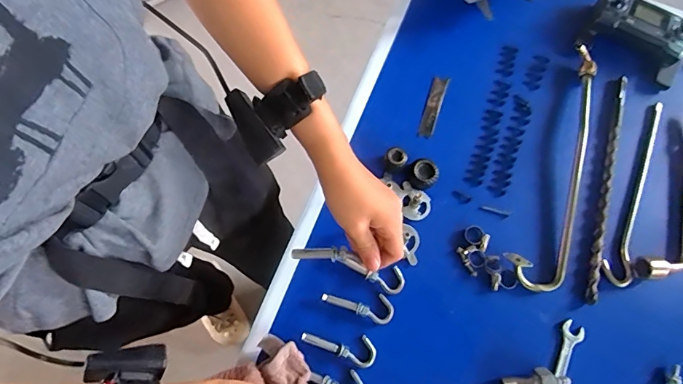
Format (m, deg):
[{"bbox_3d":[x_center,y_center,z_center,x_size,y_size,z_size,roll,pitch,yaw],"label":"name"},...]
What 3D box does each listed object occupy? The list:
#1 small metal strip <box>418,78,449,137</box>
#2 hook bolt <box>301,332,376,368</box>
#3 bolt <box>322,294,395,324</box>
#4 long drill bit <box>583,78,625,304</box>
[{"bbox_3d":[0.132,-0.122,0.635,0.022,0.007,0.099,18,71,4],"label":"small metal strip"},{"bbox_3d":[-0.001,0.175,0.517,0.086,0.009,0.032,23,72,5],"label":"hook bolt"},{"bbox_3d":[0.022,0.130,0.529,0.084,0.008,0.031,21,71,5],"label":"bolt"},{"bbox_3d":[0.360,-0.011,0.596,0.016,0.017,0.325,18,71,4],"label":"long drill bit"}]

